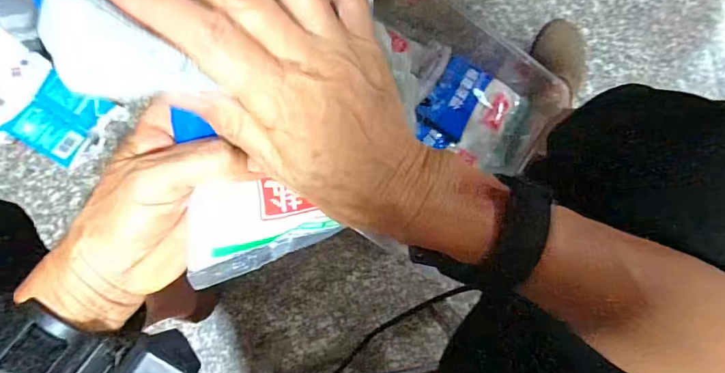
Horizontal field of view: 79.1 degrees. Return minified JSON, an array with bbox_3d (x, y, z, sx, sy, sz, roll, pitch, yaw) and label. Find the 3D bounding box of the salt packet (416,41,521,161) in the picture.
[{"bbox_3d":[0.144,-0.113,0.598,0.130,0.026,0.112,29,88,-4],"label":"salt packet"}]

